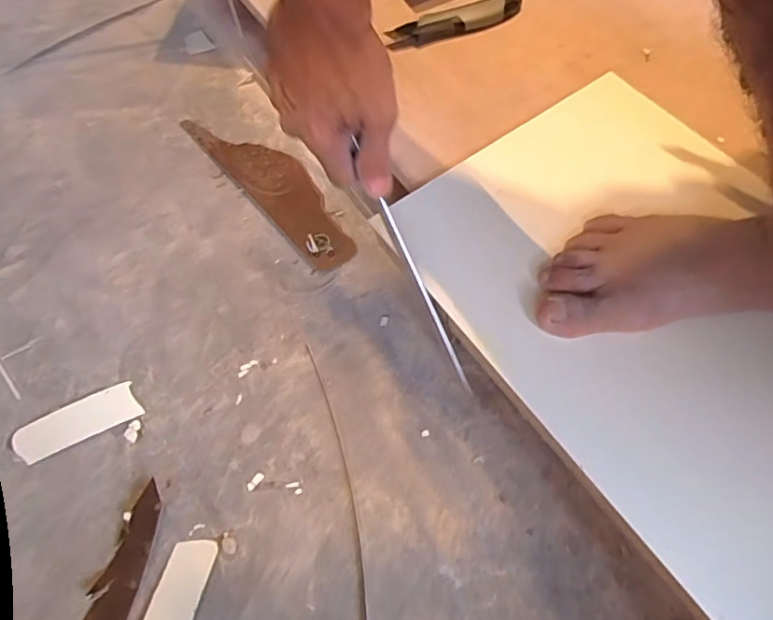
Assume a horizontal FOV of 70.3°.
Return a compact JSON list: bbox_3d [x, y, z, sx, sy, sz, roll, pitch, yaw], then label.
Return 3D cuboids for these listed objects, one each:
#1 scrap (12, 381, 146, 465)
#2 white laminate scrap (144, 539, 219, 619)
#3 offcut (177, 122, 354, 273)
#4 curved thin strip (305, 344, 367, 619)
[{"bbox_3d":[-0.322,0.116,0.569,0.124,0.005,0.044,-25,64,-10],"label":"scrap"},{"bbox_3d":[-0.187,0.259,0.484,0.043,0.008,0.107,9,63,8],"label":"white laminate scrap"},{"bbox_3d":[-0.150,-0.171,0.710,0.079,0.015,0.318,-38,67,-16],"label":"offcut"},{"bbox_3d":[-0.041,0.225,0.500,0.039,0.009,0.417,-7,62,-1],"label":"curved thin strip"}]

